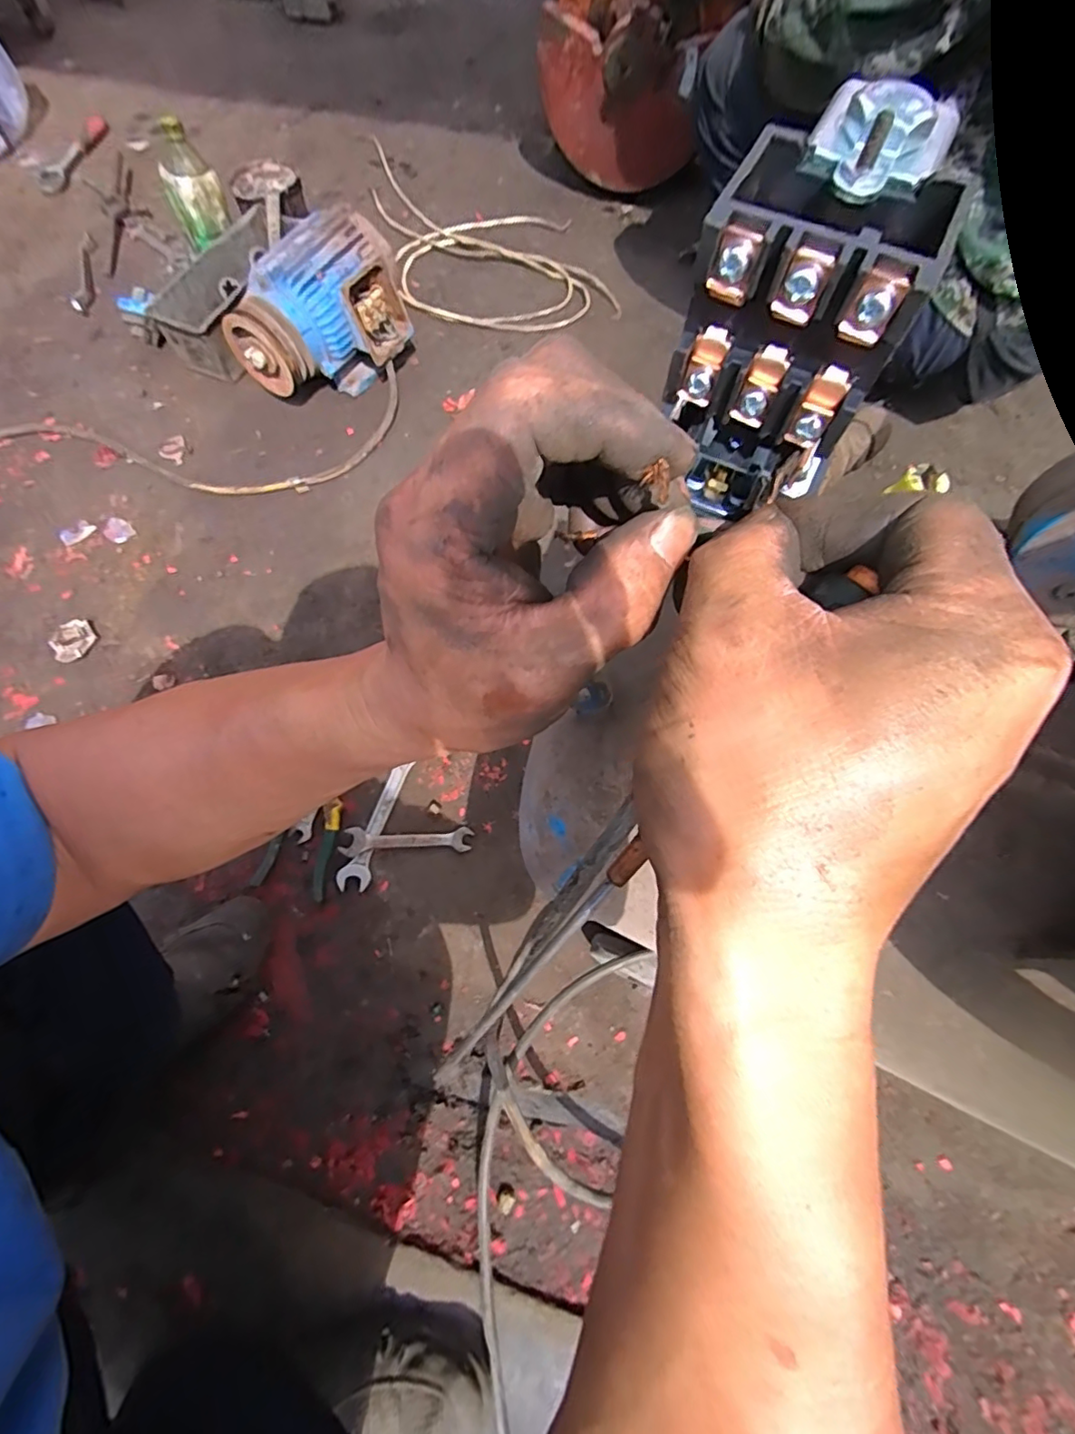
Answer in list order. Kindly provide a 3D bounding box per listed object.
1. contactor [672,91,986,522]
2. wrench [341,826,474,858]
[{"bbox_3d":[0.063,-0.096,0.142,0.045,0.080,0.050,21,67,10],"label":"contactor"},{"bbox_3d":[-0.153,0.145,0.646,0.148,0.013,0.031,-1,66,-2],"label":"wrench"}]

